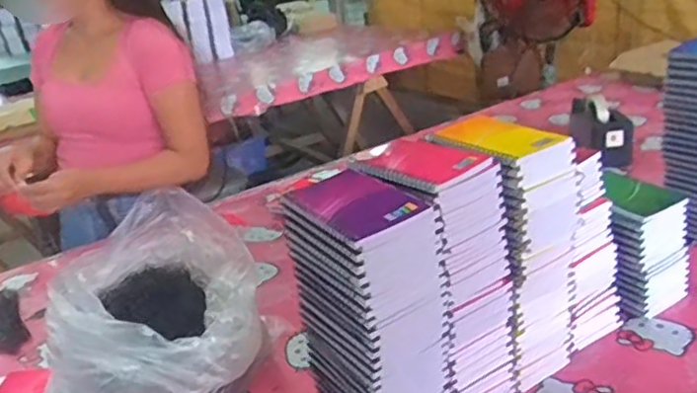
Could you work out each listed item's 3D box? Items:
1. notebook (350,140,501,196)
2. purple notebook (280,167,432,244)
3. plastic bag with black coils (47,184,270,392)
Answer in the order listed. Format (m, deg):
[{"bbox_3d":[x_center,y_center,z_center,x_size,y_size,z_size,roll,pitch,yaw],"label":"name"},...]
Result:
[{"bbox_3d":[0.076,-0.034,0.634,0.108,0.011,0.109,-25,28,-34],"label":"notebook"},{"bbox_3d":[0.008,0.002,0.572,0.094,0.010,0.124,-22,27,-31],"label":"purple notebook"},{"bbox_3d":[-0.218,0.163,0.733,0.257,0.207,0.294,-20,26,-27],"label":"plastic bag with black coils"}]

